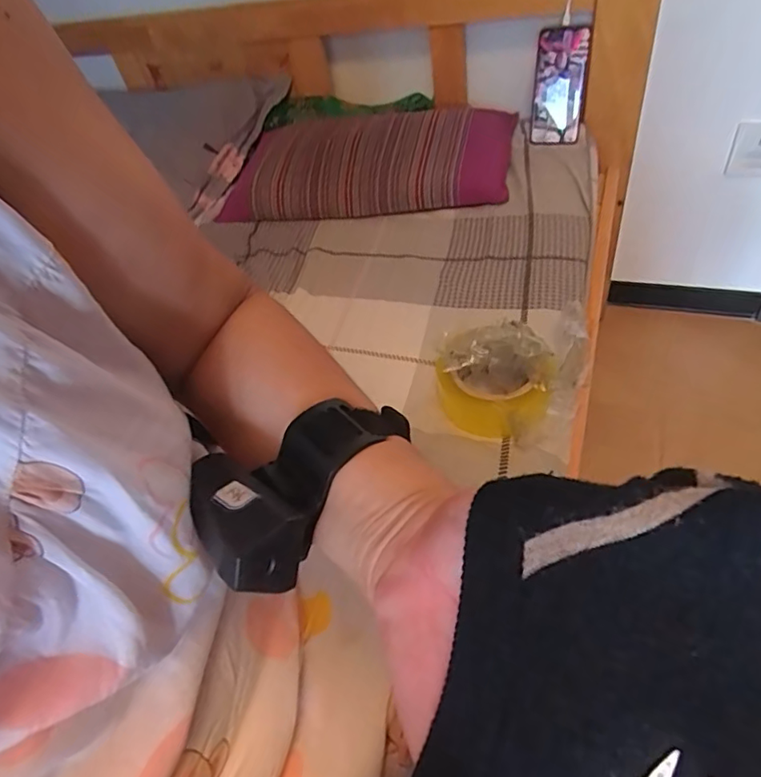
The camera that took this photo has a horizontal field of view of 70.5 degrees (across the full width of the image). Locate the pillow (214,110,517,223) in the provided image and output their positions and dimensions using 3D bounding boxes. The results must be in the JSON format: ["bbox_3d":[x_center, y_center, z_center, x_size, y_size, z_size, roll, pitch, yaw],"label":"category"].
[{"bbox_3d":[-0.030,-0.382,0.922,0.482,0.097,0.228,6,49,17],"label":"pillow"}]

